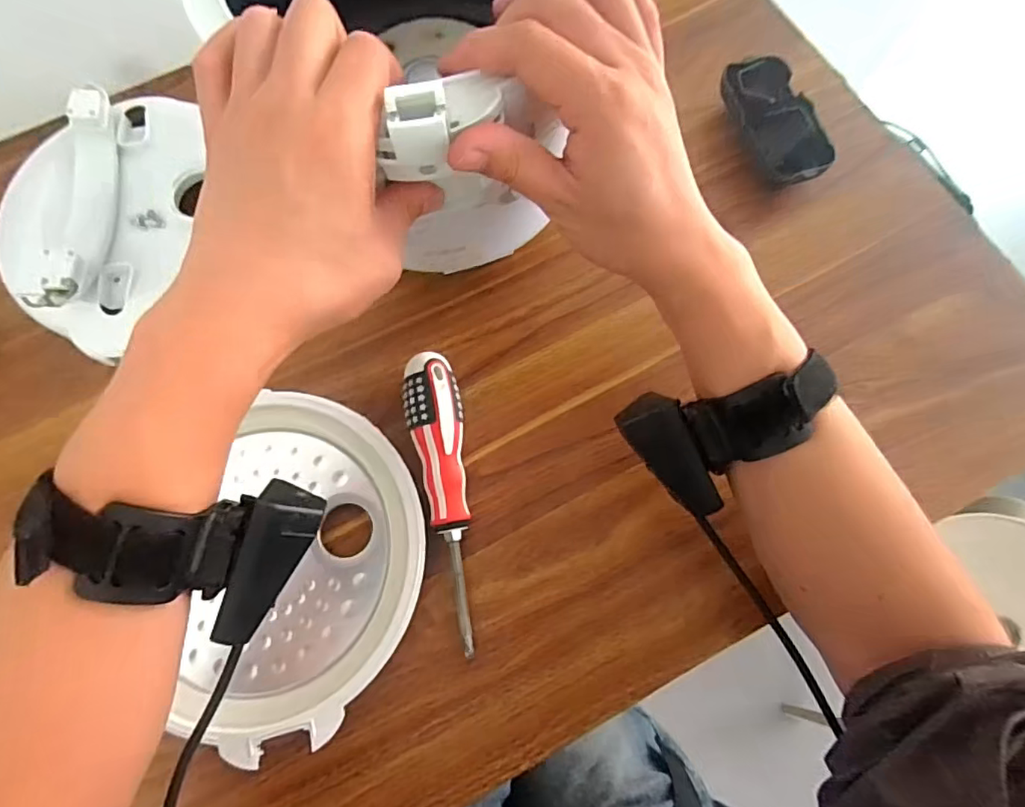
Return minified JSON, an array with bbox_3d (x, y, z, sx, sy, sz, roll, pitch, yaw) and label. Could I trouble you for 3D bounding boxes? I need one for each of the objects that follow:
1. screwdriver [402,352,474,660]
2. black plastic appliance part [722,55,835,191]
[{"bbox_3d":[-0.043,0.057,0.342,0.034,0.036,0.179,-8,73,-1],"label":"screwdriver"},{"bbox_3d":[0.202,-0.217,0.424,0.050,0.031,0.112,-16,73,-3],"label":"black plastic appliance part"}]

